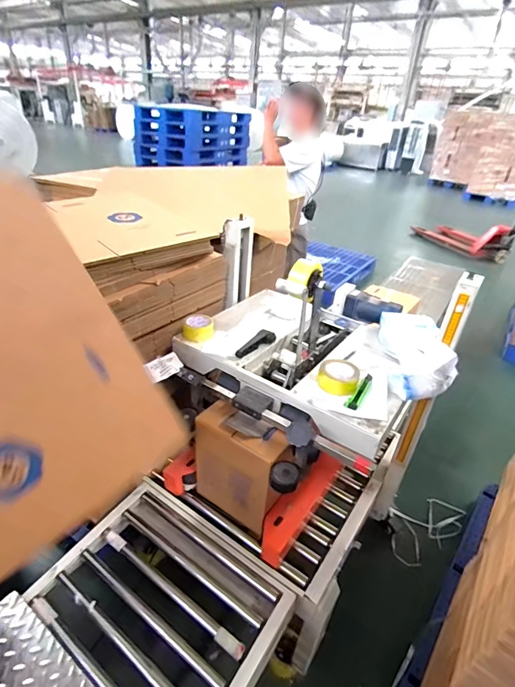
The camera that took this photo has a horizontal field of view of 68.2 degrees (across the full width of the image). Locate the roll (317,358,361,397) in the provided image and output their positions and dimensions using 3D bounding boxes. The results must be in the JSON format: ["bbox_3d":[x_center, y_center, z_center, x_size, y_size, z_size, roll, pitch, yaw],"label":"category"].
[{"bbox_3d":[0.231,0.094,1.079,0.109,0.045,0.132,16,34,16],"label":"roll"}]

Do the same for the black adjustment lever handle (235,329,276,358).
[{"bbox_3d":[-0.003,0.001,1.212,0.051,0.030,0.171,21,36,24],"label":"black adjustment lever handle"}]

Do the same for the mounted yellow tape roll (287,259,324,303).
[{"bbox_3d":[0.128,-0.174,1.049,0.067,0.105,0.096,24,37,28],"label":"mounted yellow tape roll"}]

